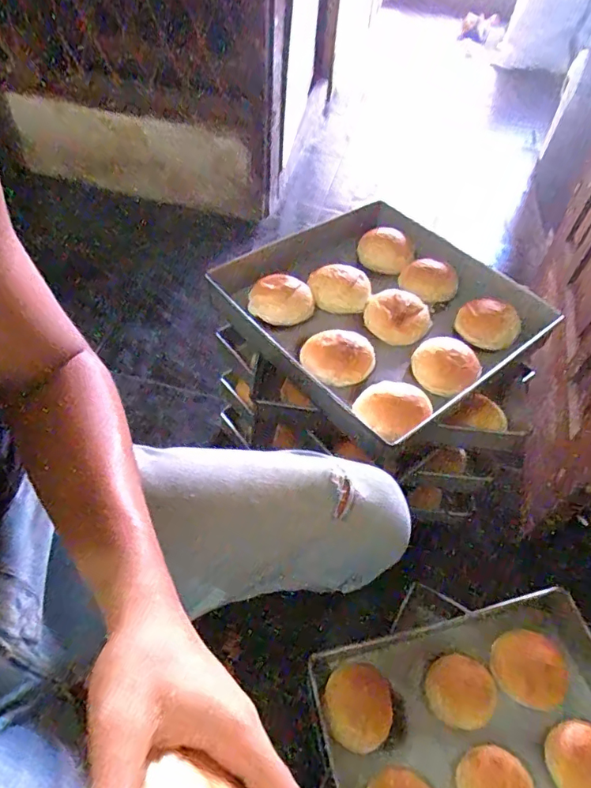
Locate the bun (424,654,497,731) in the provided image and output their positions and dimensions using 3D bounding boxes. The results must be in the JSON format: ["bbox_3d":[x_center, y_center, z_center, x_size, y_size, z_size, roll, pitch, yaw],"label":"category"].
[{"bbox_3d":[0.226,0.408,0.681,0.086,0.037,0.079,3,51,-3],"label":"bun"}]

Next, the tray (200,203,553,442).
[{"bbox_3d":[0.137,-0.132,0.791,0.415,0.067,0.406,-30,59,-26],"label":"tray"}]

